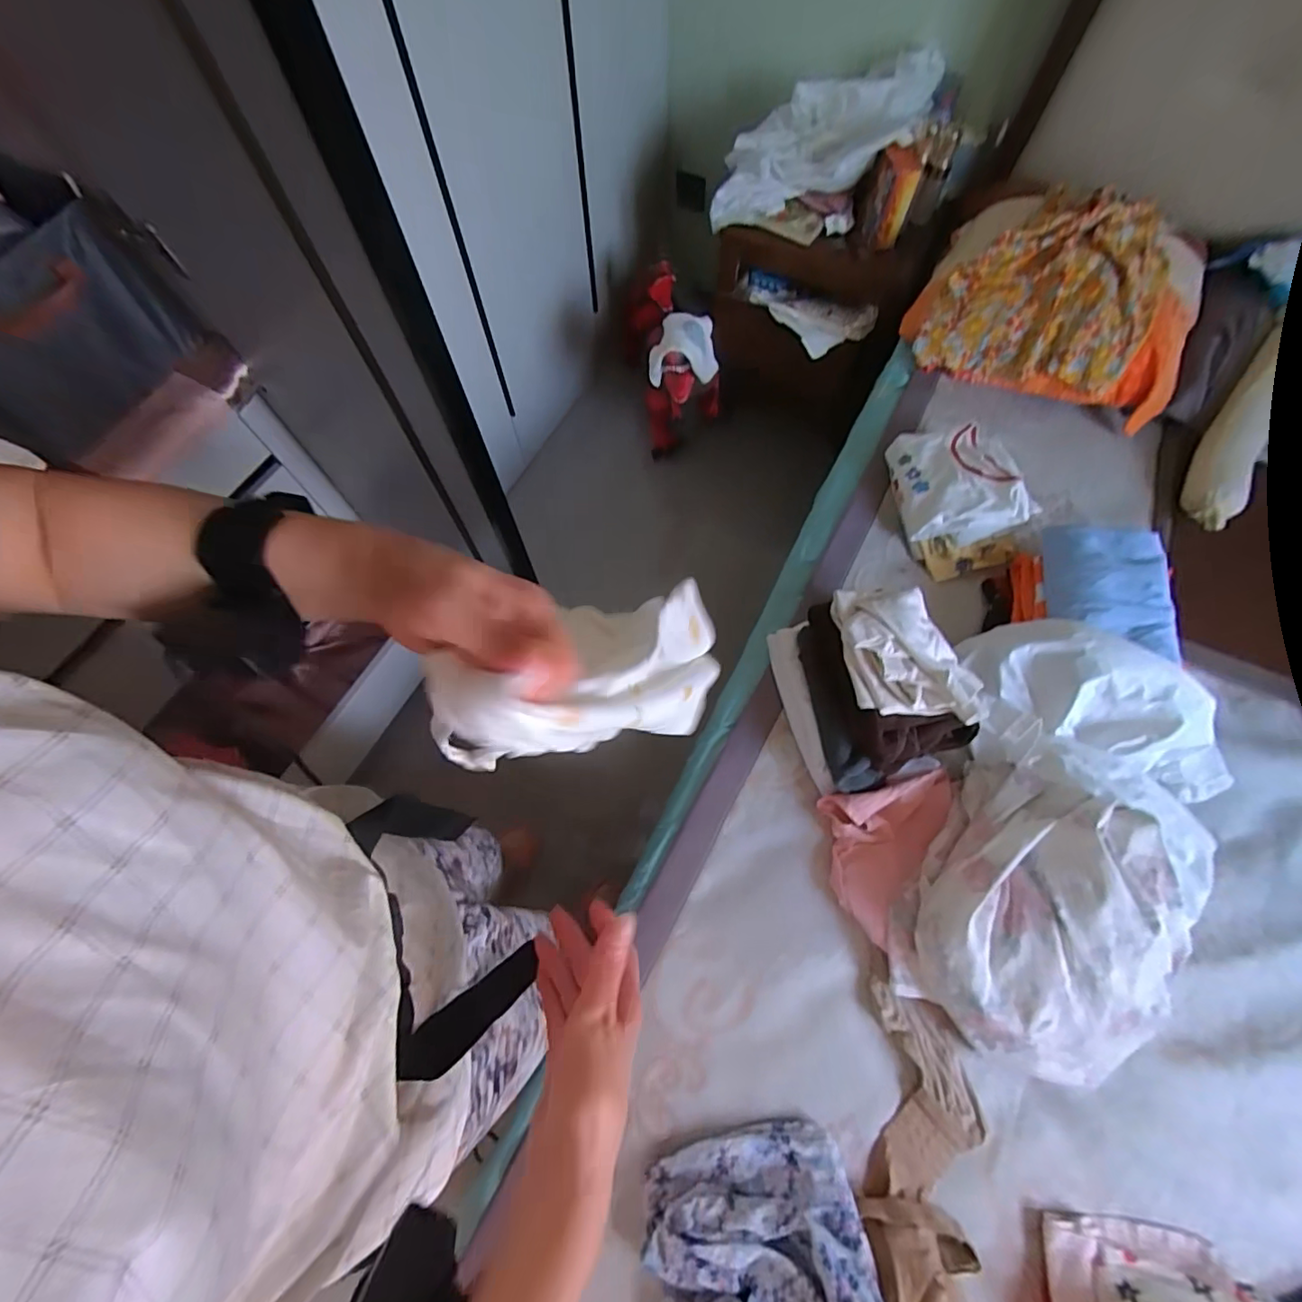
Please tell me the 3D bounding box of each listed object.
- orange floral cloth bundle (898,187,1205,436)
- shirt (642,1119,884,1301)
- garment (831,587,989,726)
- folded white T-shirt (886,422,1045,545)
[{"bbox_3d":[0.741,-0.647,0.999,0.451,0.190,0.335,25,70,10],"label":"orange floral cloth bundle"},{"bbox_3d":[0.114,0.625,0.535,0.210,0.101,0.216,-10,68,-4],"label":"shirt"},{"bbox_3d":[0.331,-0.002,0.696,0.171,0.042,0.184,-2,67,0],"label":"garment"},{"bbox_3d":[0.494,-0.274,0.893,0.168,0.102,0.200,-2,67,-1],"label":"folded white T-shirt"}]

